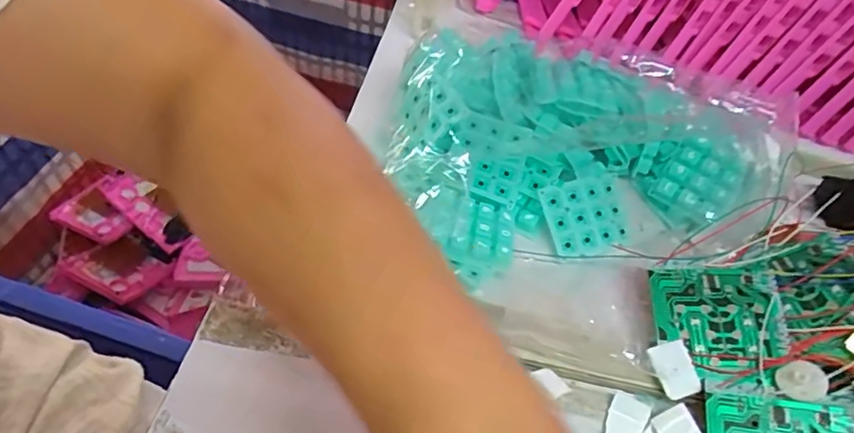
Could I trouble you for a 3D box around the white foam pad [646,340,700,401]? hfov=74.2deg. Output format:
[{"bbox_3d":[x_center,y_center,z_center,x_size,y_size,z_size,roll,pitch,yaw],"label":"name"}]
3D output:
[{"bbox_3d":[0.139,0.086,0.317,0.020,0.007,0.030,-6,53,-13],"label":"white foam pad"}]

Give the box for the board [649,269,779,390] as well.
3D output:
[{"bbox_3d":[0.166,0.063,0.325,0.066,0.005,0.067,4,65,9],"label":"board"}]

